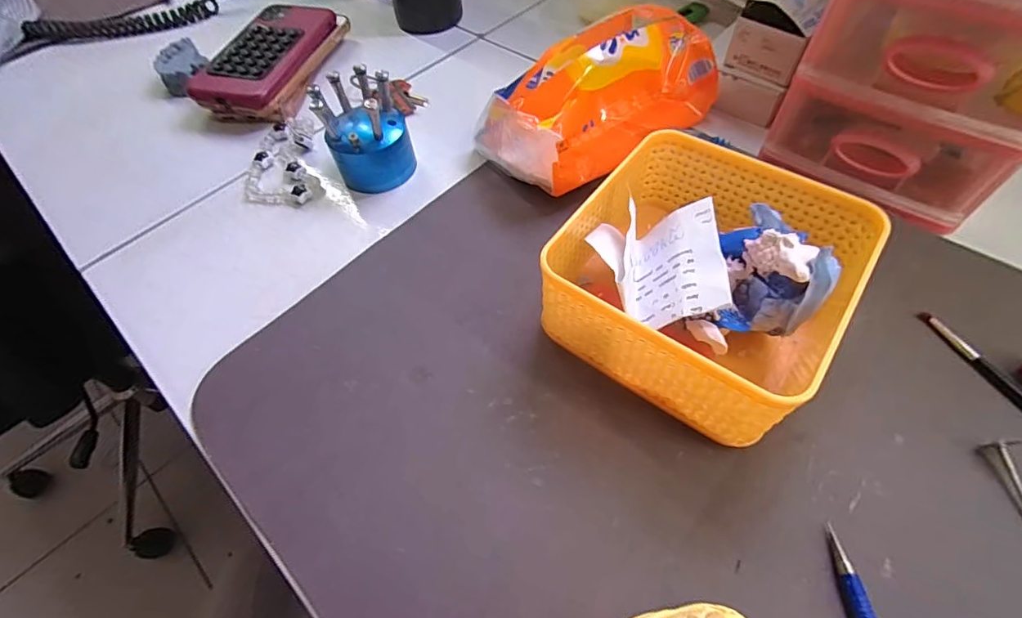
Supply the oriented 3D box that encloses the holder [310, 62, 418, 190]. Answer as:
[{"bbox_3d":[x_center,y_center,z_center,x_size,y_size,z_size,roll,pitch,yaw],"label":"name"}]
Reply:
[{"bbox_3d":[-0.105,-0.131,0.342,0.057,0.071,0.051,-20,58,-9],"label":"holder"}]

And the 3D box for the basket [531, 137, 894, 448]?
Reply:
[{"bbox_3d":[0.101,-0.018,0.253,0.133,0.066,0.135,29,64,21],"label":"basket"}]

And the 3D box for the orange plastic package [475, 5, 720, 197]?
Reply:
[{"bbox_3d":[0.066,-0.156,0.342,0.172,0.075,0.093,-33,61,-16],"label":"orange plastic package"}]

